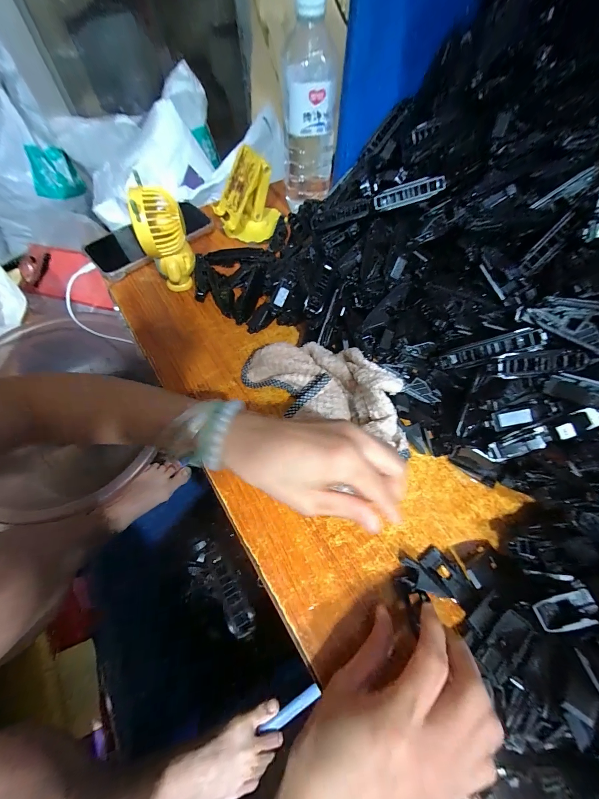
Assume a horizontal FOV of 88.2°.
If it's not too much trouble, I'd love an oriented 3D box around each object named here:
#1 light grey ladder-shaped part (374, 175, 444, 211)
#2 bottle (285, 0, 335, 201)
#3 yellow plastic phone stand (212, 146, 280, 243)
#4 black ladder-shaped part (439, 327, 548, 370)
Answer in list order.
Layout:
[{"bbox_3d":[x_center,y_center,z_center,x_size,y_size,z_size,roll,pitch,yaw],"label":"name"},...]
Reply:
[{"bbox_3d":[0.120,-0.227,0.343,0.075,0.012,0.021,-13,103,9],"label":"light grey ladder-shaped part"},{"bbox_3d":[0.012,-0.358,0.393,0.064,0.193,0.068,0,61,0],"label":"bottle"},{"bbox_3d":[-0.073,-0.276,0.422,0.085,0.091,0.071,-8,61,-5],"label":"yellow plastic phone stand"},{"bbox_3d":[0.161,-0.042,0.264,0.077,0.020,0.011,-16,51,41],"label":"black ladder-shaped part"}]

